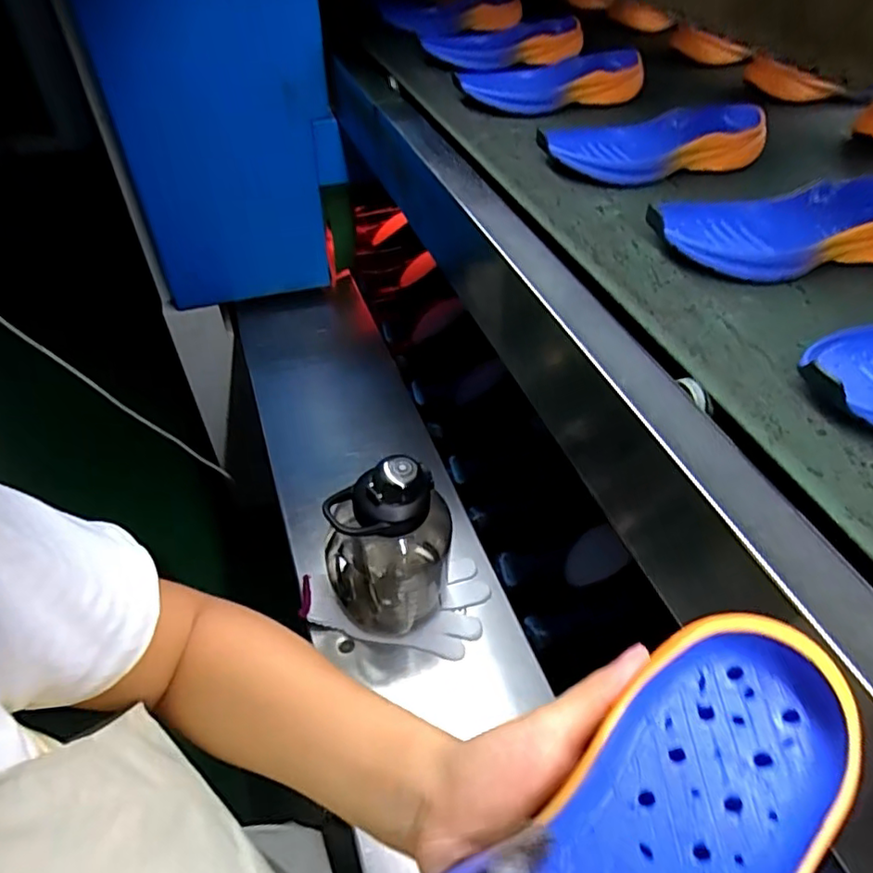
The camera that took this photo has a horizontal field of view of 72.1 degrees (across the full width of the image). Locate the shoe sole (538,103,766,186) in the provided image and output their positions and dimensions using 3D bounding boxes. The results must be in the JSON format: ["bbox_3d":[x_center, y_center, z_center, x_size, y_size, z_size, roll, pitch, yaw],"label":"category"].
[{"bbox_3d":[0.229,-0.311,0.633,0.260,0.037,0.109,-19,49,-20],"label":"shoe sole"}]

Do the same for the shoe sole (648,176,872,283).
[{"bbox_3d":[0.304,-0.177,0.505,0.256,0.038,0.090,-12,47,-14],"label":"shoe sole"}]

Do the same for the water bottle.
[{"bbox_3d":[-0.051,0.115,0.644,0.126,0.216,0.099,3,46,1],"label":"water bottle"}]

